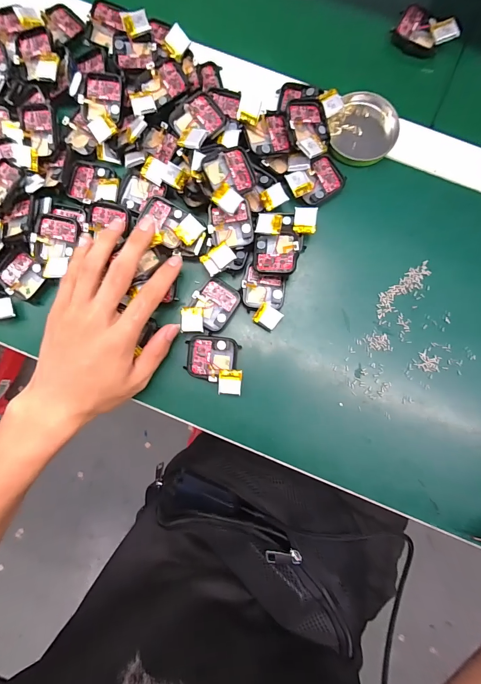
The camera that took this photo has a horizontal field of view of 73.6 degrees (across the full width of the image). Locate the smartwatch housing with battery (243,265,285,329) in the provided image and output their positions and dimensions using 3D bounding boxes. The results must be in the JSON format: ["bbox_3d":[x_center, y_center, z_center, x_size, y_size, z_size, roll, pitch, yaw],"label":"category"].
[{"bbox_3d":[0.020,-0.039,0.289,0.037,0.016,0.052,4,86,1],"label":"smartwatch housing with battery"}]

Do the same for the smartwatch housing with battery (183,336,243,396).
[{"bbox_3d":[-0.023,0.020,0.286,0.049,0.015,0.048,6,86,1],"label":"smartwatch housing with battery"}]

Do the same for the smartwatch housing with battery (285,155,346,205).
[{"bbox_3d":[0.068,-0.145,0.292,0.049,0.018,0.034,-33,86,-2],"label":"smartwatch housing with battery"}]

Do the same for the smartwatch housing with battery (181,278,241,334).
[{"bbox_3d":[-0.027,-0.029,0.288,0.038,0.016,0.055,34,87,3],"label":"smartwatch housing with battery"}]

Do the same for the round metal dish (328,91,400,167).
[{"bbox_3d":[0.114,-0.198,0.298,0.061,0.007,0.068,-2,86,1],"label":"round metal dish"}]

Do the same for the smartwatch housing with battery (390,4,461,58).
[{"bbox_3d":[0.178,-0.299,0.310,0.054,0.023,0.029,30,87,3],"label":"smartwatch housing with battery"}]

